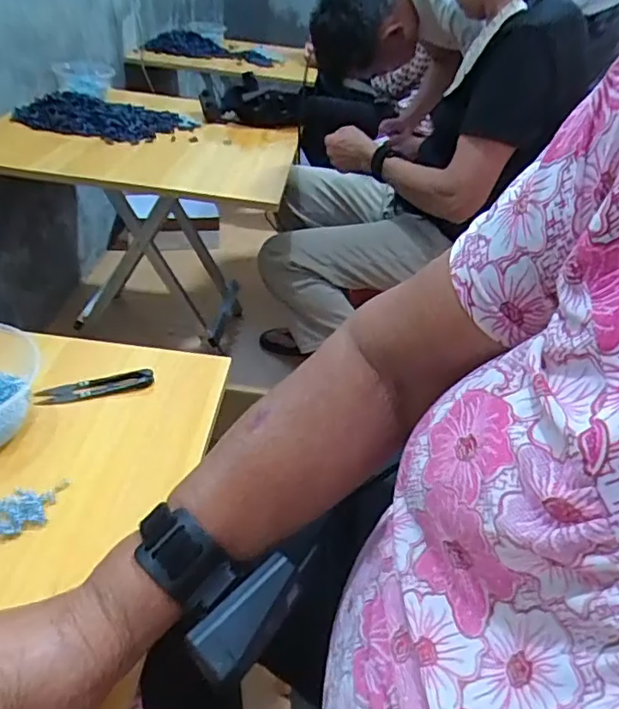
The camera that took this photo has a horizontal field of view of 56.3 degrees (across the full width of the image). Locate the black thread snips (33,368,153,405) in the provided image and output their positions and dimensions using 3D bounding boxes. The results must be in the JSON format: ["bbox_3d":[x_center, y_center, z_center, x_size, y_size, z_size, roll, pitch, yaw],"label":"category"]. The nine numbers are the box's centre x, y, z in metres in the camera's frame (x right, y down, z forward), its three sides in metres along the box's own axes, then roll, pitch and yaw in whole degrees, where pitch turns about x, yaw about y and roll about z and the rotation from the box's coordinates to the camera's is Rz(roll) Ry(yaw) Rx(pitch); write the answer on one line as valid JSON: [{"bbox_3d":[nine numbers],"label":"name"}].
[{"bbox_3d":[-0.194,0.030,0.527,0.099,0.009,0.023,-9,39,-21],"label":"black thread snips"}]

